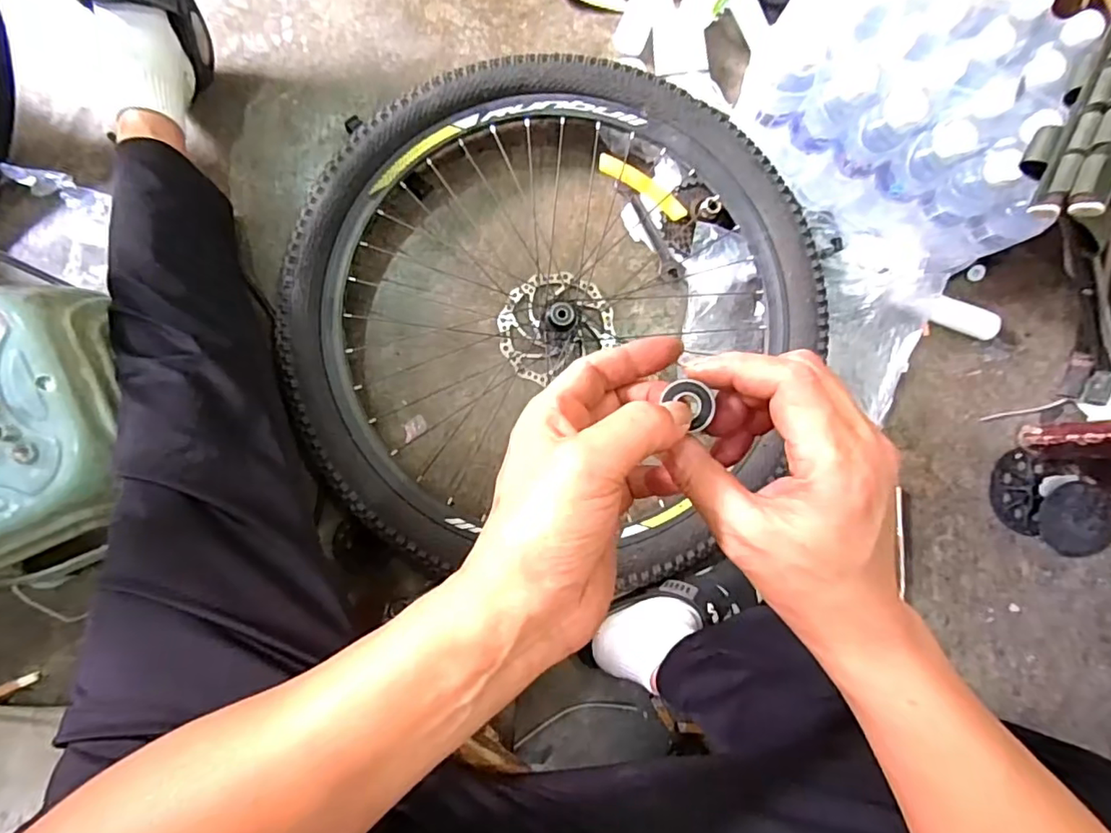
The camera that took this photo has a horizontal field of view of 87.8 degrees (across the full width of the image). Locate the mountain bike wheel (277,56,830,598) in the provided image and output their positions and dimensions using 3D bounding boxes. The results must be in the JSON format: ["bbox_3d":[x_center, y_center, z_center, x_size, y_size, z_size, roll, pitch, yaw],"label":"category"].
[{"bbox_3d":[-0.015,-0.132,0.721,0.570,0.097,0.617,0,85,-5],"label":"mountain bike wheel"}]

